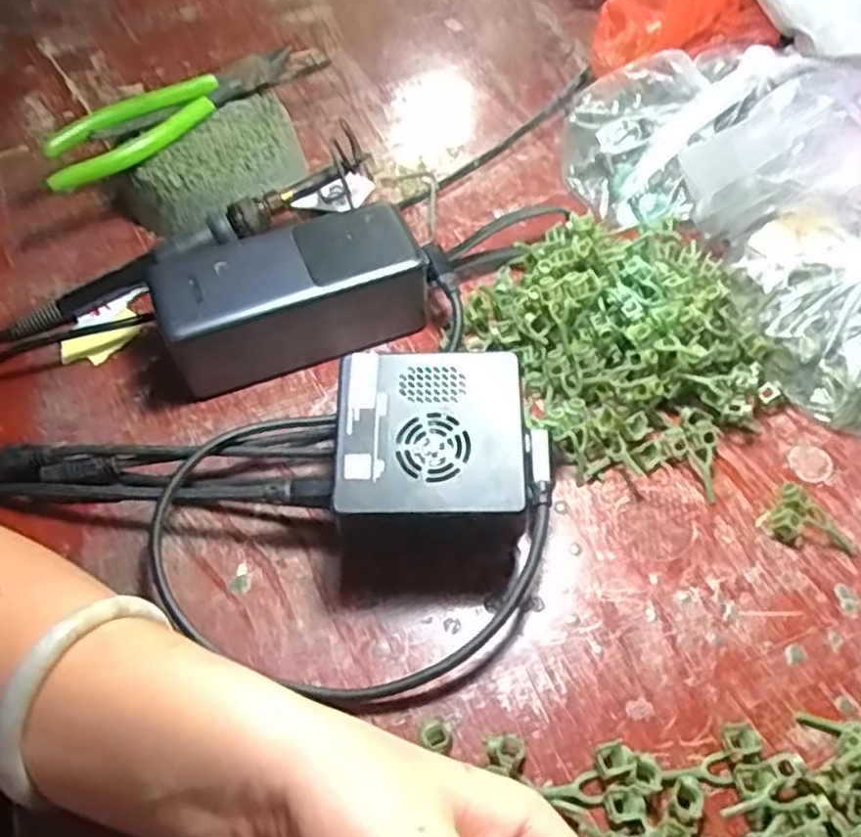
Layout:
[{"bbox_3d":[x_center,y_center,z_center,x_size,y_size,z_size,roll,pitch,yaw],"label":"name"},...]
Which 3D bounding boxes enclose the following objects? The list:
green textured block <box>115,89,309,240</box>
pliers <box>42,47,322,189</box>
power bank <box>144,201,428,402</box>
[{"bbox_3d":[-0.117,-0.140,0.428,0.108,0.047,0.064,-38,62,-21],"label":"green textured block"},{"bbox_3d":[-0.141,-0.178,0.424,0.170,0.021,0.048,-37,61,-20],"label":"pliers"},{"bbox_3d":[-0.069,-0.061,0.373,0.125,0.052,0.053,-19,56,-10],"label":"power bank"}]

